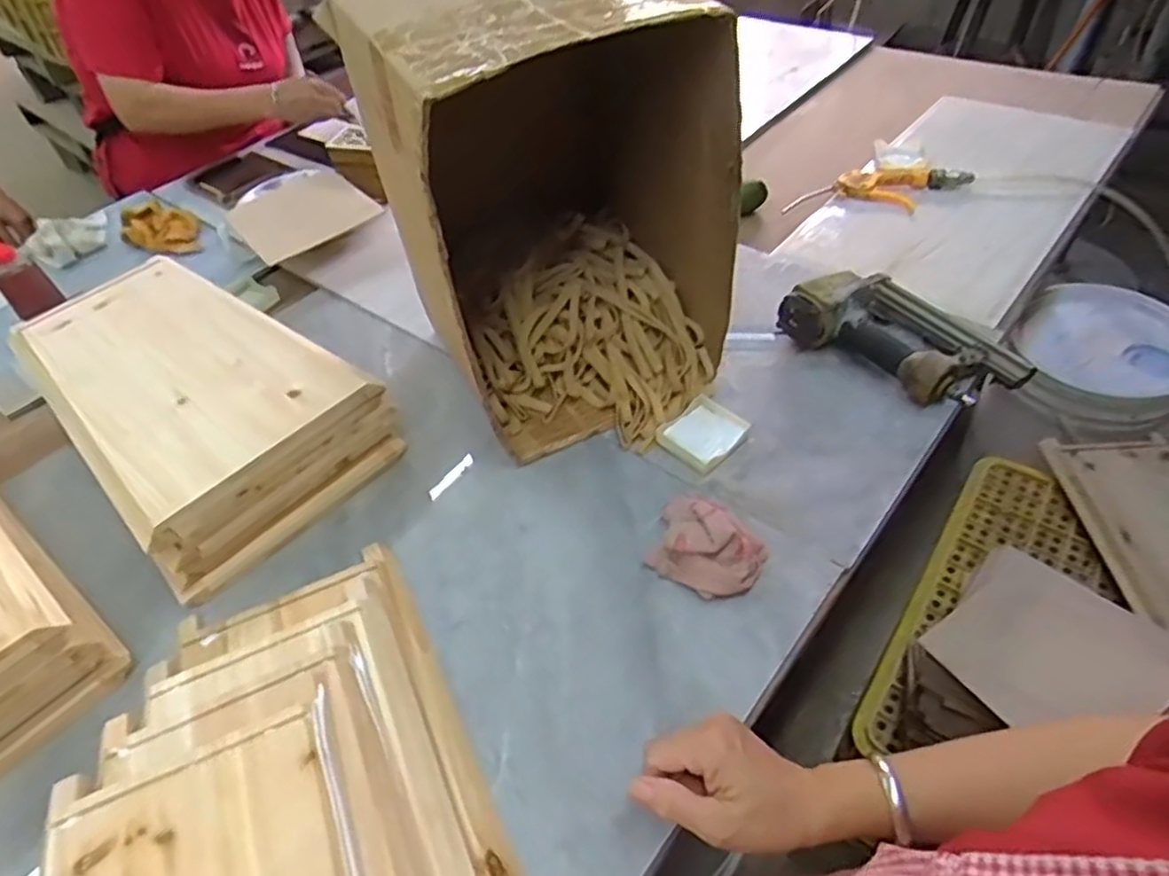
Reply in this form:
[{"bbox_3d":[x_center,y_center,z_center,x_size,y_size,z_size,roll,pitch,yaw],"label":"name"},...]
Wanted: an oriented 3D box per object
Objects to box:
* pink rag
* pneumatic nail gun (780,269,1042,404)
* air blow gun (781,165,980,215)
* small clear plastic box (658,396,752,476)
[{"bbox_3d":[0.108,0.097,0.630,0.099,0.048,0.071,23,54,25],"label":"pink rag"},{"bbox_3d":[0.364,-0.123,0.787,0.155,0.061,0.235,-36,53,-24],"label":"pneumatic nail gun"},{"bbox_3d":[0.443,-0.372,1.044,0.258,0.033,0.099,-14,48,-7],"label":"air blow gun"},{"bbox_3d":[0.129,-0.006,0.742,0.070,0.017,0.084,34,59,32],"label":"small clear plastic box"}]

